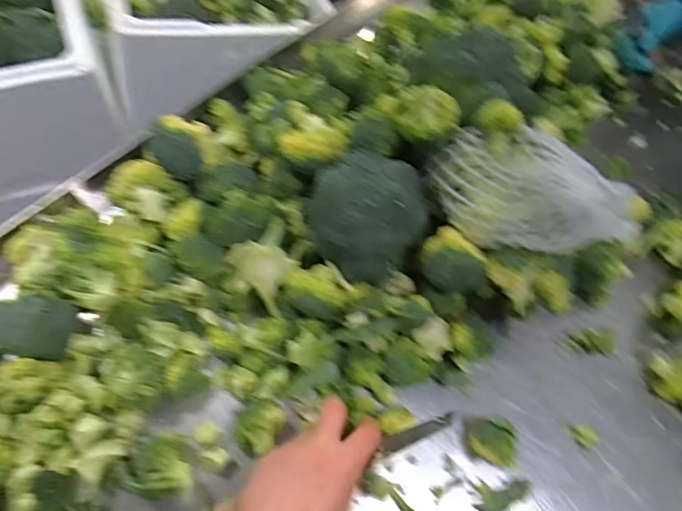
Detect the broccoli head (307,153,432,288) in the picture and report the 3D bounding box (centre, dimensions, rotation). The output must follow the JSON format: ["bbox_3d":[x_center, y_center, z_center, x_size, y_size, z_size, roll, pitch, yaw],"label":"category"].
[{"bbox_3d":[0.024,-0.038,0.451,0.109,0.082,0.107,5,63,-5],"label":"broccoli head"}]

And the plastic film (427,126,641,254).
[{"bbox_3d":[0.160,-0.058,0.408,0.165,0.071,0.087,22,63,3],"label":"plastic film"}]

